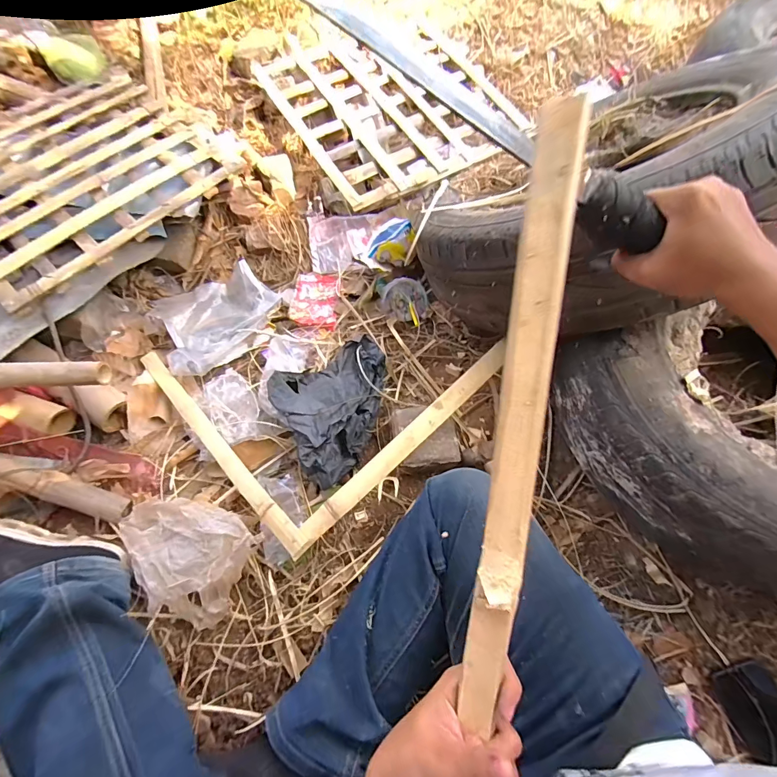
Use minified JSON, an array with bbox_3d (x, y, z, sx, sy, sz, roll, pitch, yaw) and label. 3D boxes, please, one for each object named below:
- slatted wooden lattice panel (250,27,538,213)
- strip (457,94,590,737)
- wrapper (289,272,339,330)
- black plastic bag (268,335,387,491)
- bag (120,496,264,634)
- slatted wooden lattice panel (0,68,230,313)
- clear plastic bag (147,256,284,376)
[{"bbox_3d":[0.003,-0.742,0.988,0.531,0.032,0.612,-27,64,-12],"label":"slatted wooden lattice panel"},{"bbox_3d":[0.083,0.072,0.266,0.030,0.019,0.503,7,94,2],"label":"strip"},{"bbox_3d":[-0.162,-0.192,0.865,0.104,0.037,0.175,-3,62,1],"label":"wrapper"},{"bbox_3d":[-0.074,0.026,0.677,0.213,0.043,0.217,-28,64,-12],"label":"black plastic bag"},{"bbox_3d":[-0.315,0.242,0.595,0.207,0.033,0.150,24,66,14],"label":"bag"},{"bbox_3d":[-0.682,-0.469,0.842,0.517,0.041,0.559,-42,71,-16],"label":"slatted wooden lattice panel"},{"bbox_3d":[-0.364,-0.155,0.839,0.248,0.049,0.234,-32,65,-14],"label":"clear plastic bag"}]

